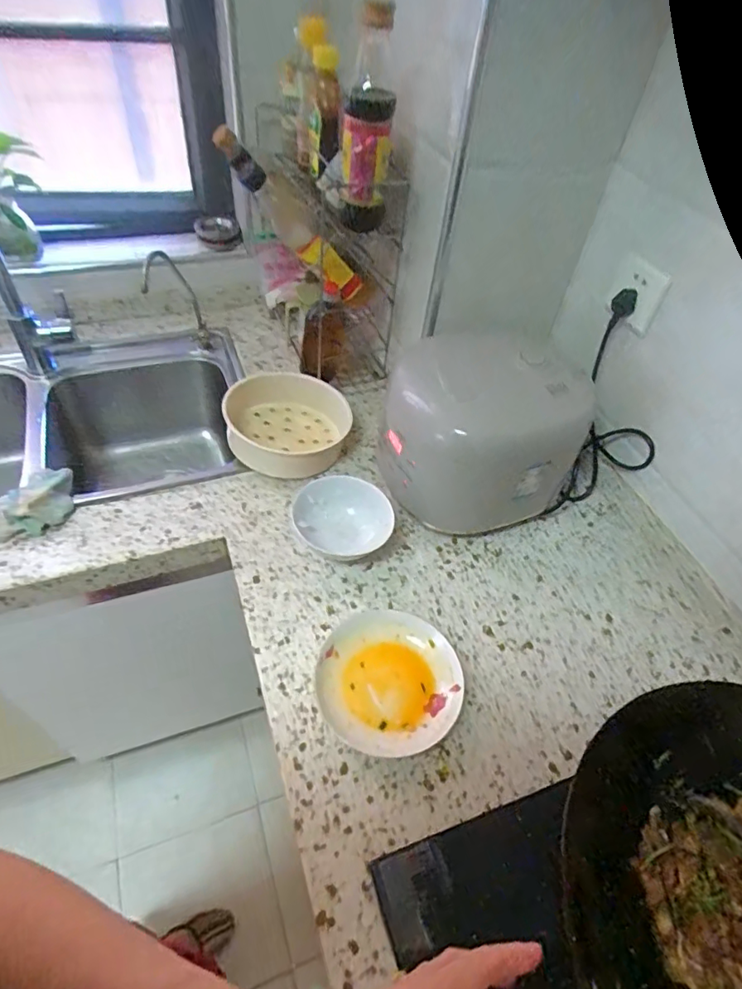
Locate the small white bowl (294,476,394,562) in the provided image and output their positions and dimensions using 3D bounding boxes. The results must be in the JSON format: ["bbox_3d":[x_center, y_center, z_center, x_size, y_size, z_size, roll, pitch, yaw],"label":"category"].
[{"bbox_3d":[-0.037,0.039,0.713,0.133,0.063,0.111,16,49,8],"label":"small white bowl"}]

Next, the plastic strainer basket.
[{"bbox_3d":[-0.126,-0.112,0.836,0.196,0.069,0.171,-2,49,-8],"label":"plastic strainer basket"}]

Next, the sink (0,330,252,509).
[{"bbox_3d":[-0.580,-0.030,0.912,0.743,0.236,0.413,-11,51,-15],"label":"sink"}]

